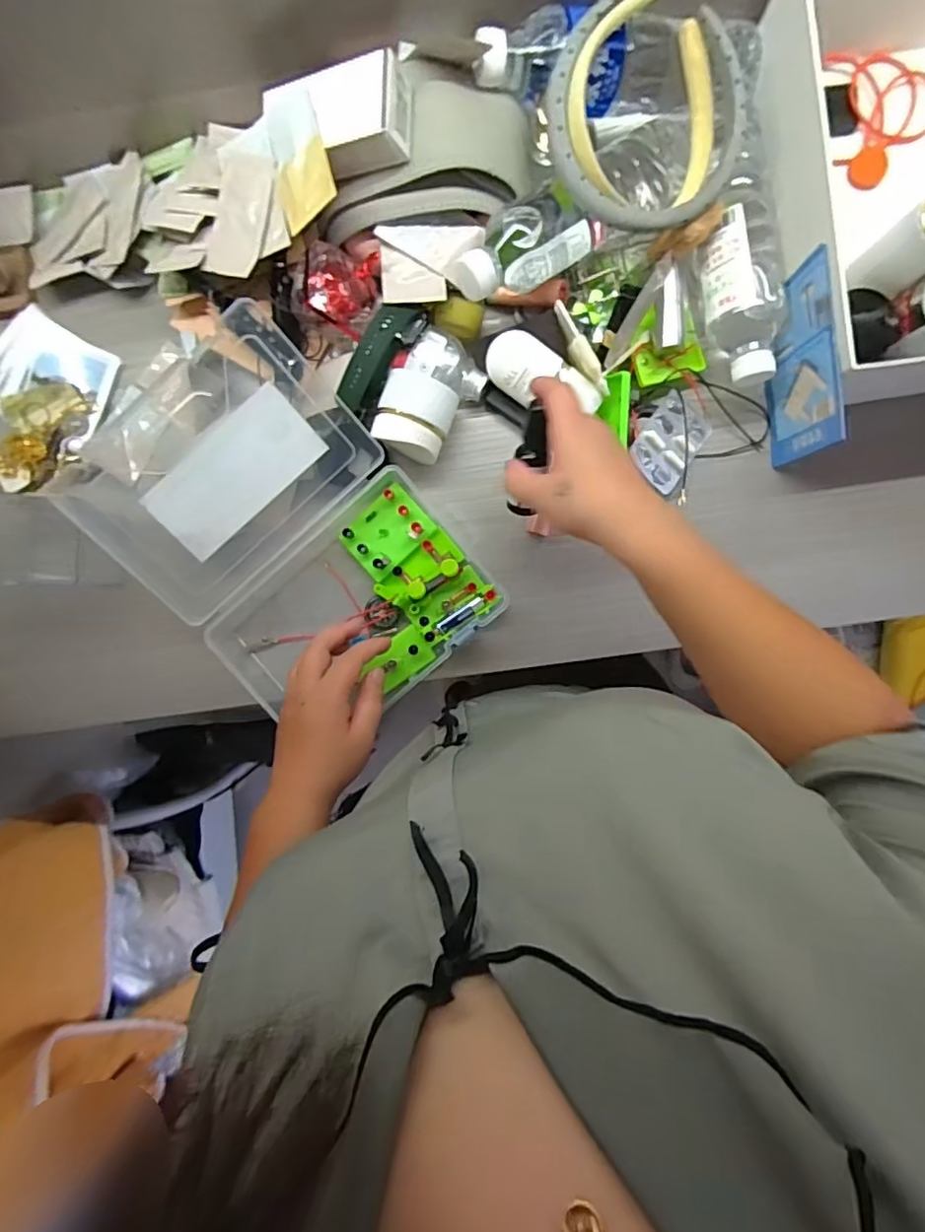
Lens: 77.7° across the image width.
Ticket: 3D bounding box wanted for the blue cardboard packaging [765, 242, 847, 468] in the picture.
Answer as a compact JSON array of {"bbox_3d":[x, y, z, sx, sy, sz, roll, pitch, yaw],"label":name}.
[{"bbox_3d":[0.267,-0.197,0.458,0.007,0.096,0.136,-8,93,3],"label":"blue cardboard packaging"}]

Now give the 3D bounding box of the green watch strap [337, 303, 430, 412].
[{"bbox_3d":[-0.068,-0.217,0.475,0.029,0.031,0.095,31,94,1],"label":"green watch strap"}]

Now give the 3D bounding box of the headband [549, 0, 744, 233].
[{"bbox_3d":[0.134,-0.363,0.424,0.138,0.050,0.149,0,93,3],"label":"headband"}]

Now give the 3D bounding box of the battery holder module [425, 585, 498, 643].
[{"bbox_3d":[0.000,0.000,0.509,0.073,0.020,0.015,-35,91,4],"label":"battery holder module"}]

